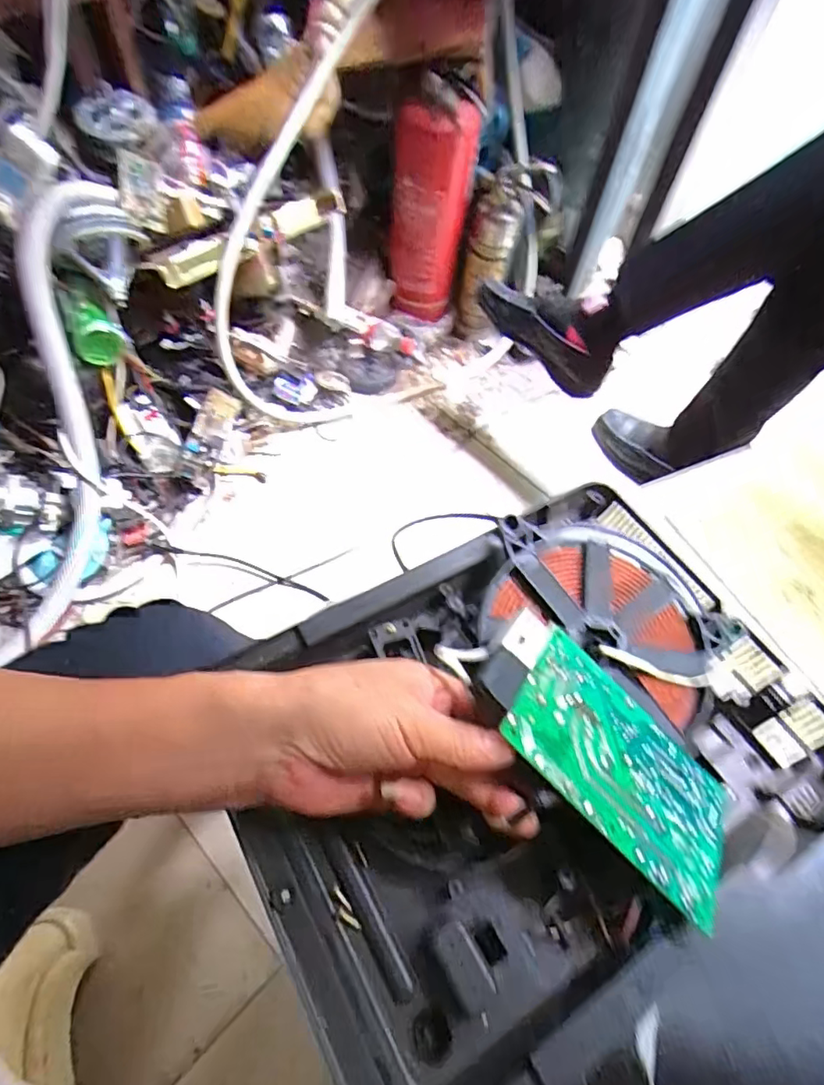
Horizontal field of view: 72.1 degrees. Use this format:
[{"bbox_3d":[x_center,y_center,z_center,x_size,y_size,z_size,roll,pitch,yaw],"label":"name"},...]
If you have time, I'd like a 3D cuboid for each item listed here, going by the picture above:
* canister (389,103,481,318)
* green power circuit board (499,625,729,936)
[{"bbox_3d":[0.032,-0.625,1.086,0.140,0.359,0.146,4,60,-2],"label":"canister"},{"bbox_3d":[0.110,0.133,0.329,0.146,0.038,0.091,44,44,0],"label":"green power circuit board"}]

